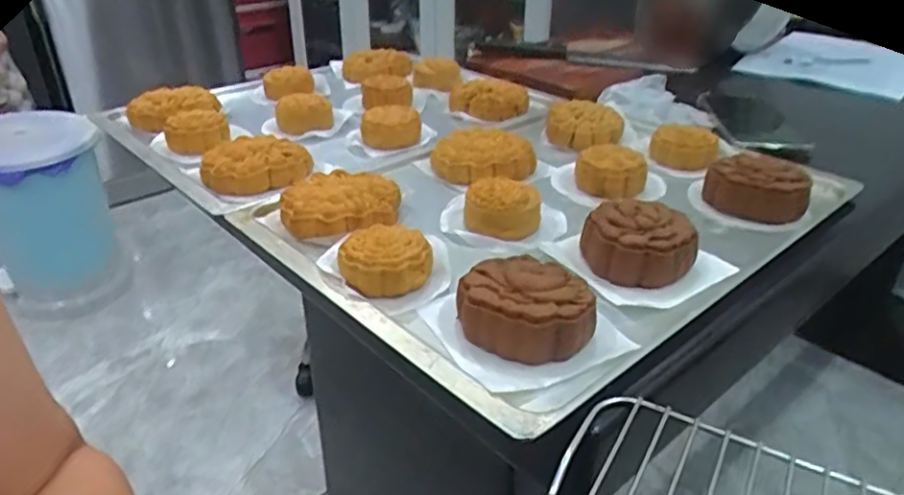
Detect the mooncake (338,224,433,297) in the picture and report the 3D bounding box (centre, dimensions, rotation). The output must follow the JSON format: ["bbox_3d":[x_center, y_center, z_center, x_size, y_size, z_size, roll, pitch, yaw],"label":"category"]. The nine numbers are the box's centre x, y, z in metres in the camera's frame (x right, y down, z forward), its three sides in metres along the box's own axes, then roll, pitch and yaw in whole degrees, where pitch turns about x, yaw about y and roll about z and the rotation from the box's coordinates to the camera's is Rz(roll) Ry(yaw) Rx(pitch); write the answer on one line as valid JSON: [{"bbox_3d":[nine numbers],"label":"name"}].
[{"bbox_3d":[-0.045,0.006,0.434,0.056,0.024,0.056,-6,31,-11],"label":"mooncake"}]

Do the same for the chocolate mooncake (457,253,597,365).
[{"bbox_3d":[0.043,0.034,0.382,0.060,0.029,0.072,-26,39,-38],"label":"chocolate mooncake"}]

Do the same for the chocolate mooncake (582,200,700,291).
[{"bbox_3d":[0.126,-0.003,0.444,0.067,0.035,0.065,-7,31,-12],"label":"chocolate mooncake"}]

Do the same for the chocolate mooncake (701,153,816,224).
[{"bbox_3d":[0.243,-0.048,0.521,0.077,0.035,0.062,17,34,27],"label":"chocolate mooncake"}]

